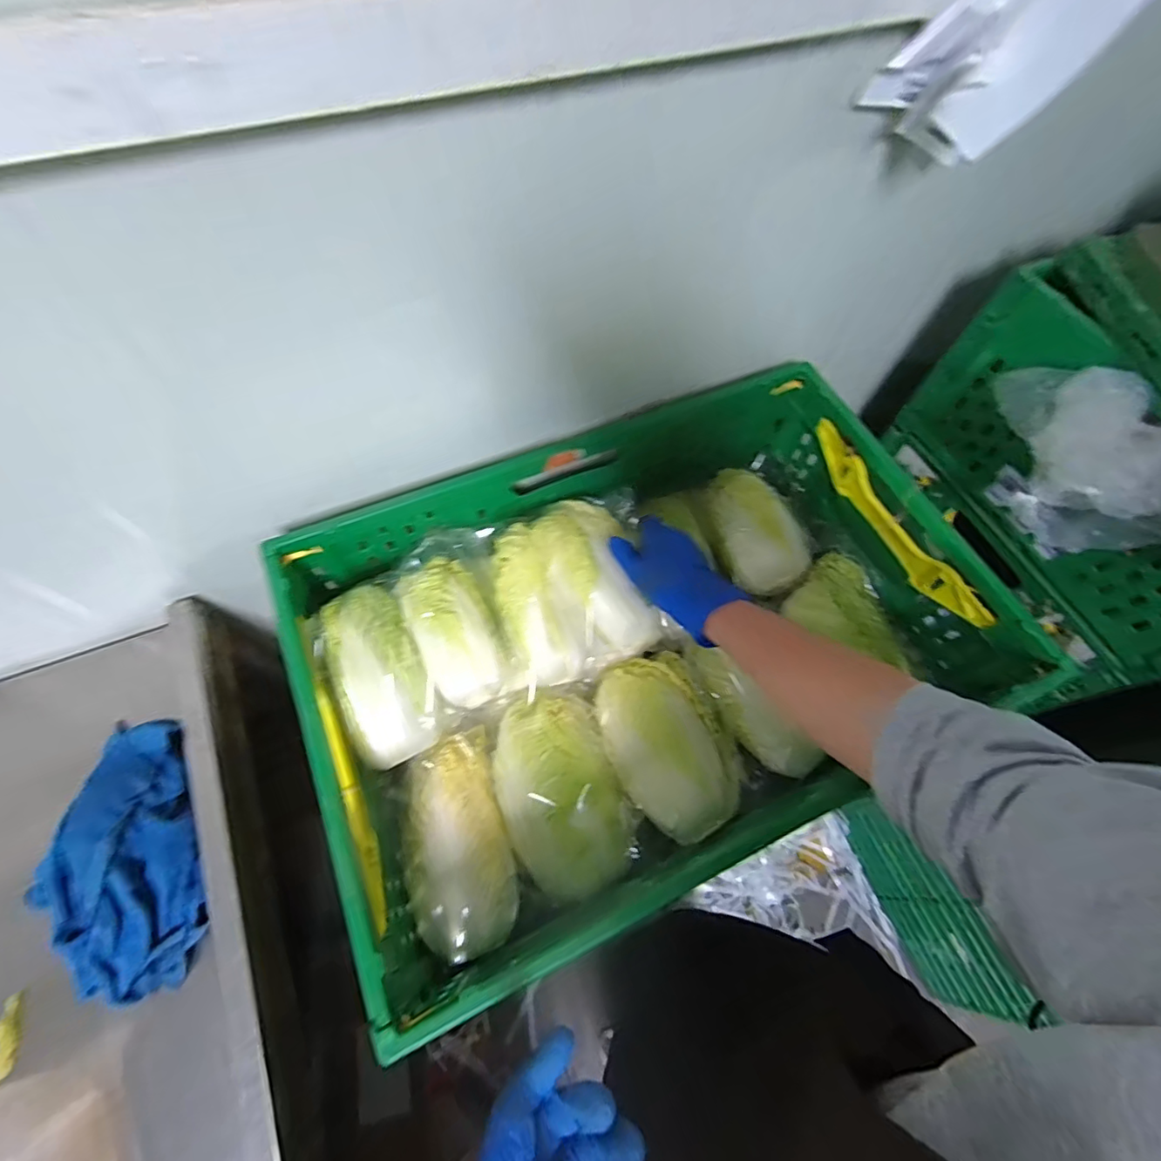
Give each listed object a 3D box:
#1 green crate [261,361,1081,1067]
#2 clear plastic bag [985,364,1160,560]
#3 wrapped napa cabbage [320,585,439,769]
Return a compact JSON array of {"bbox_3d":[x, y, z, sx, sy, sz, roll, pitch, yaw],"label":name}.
[{"bbox_3d":[0.069,0.043,0.550,0.610,0.174,0.410,-22,68,-12],"label":"green crate"},{"bbox_3d":[0.487,-0.106,0.564,0.102,0.187,0.203,-21,68,-12],"label":"clear plastic bag"},{"bbox_3d":[-0.180,0.082,0.491,0.074,0.060,0.162,-19,81,-12],"label":"wrapped napa cabbage"}]

